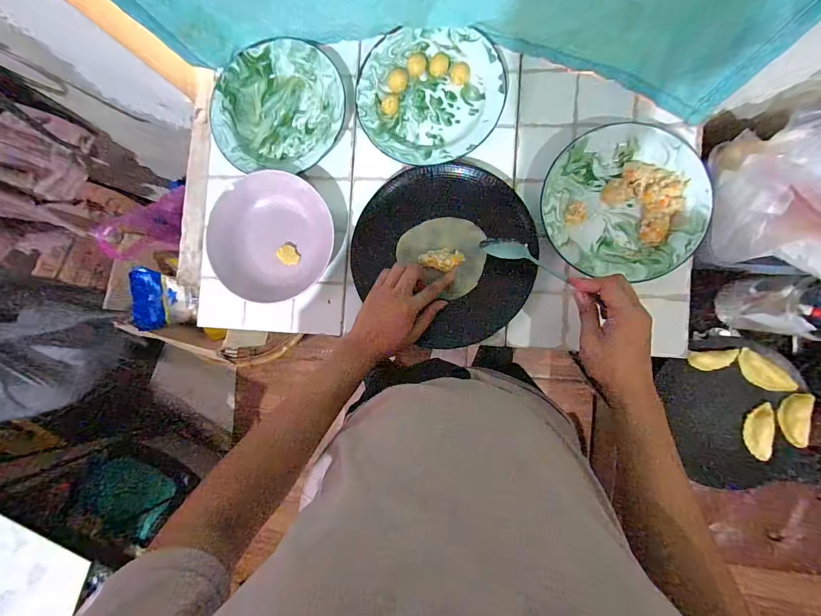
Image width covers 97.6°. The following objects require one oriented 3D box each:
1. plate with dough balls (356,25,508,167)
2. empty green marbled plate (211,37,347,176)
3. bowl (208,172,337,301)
[{"bbox_3d":[0.029,-0.312,0.537,0.208,0.032,0.197,6,90,7],"label":"plate with dough balls"},{"bbox_3d":[-0.206,-0.310,0.566,0.207,0.033,0.197,0,90,7],"label":"empty green marbled plate"},{"bbox_3d":[-0.214,-0.105,0.554,0.168,0.052,0.193,22,92,6],"label":"bowl"}]

